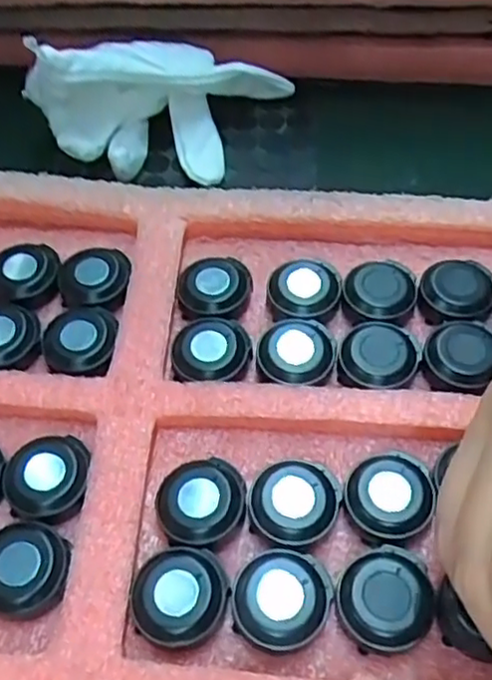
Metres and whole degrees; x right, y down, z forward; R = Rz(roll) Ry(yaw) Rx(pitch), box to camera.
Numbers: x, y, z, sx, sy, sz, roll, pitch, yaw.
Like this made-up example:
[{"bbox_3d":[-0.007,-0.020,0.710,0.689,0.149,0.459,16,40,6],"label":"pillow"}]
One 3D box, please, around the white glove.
[{"bbox_3d":[-0.041,-0.119,0.340,0.130,0.061,0.064,-5,55,-2],"label":"white glove"}]

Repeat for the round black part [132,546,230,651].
[{"bbox_3d":[-0.021,0.080,0.217,0.028,0.010,0.029,-1,55,1],"label":"round black part"}]

